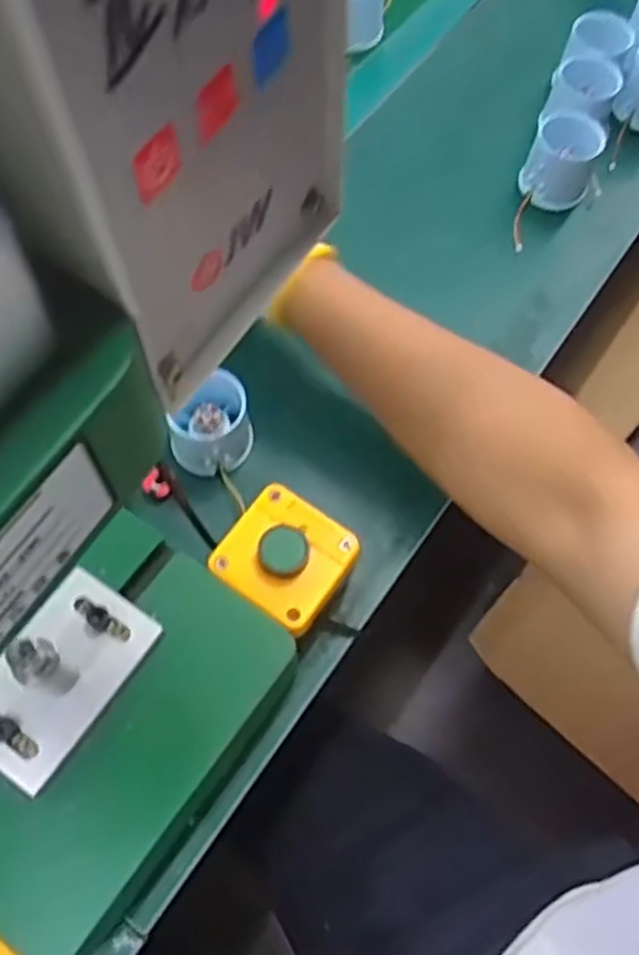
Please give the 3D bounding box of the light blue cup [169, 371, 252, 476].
[{"bbox_3d":[-0.072,-0.031,0.514,0.053,0.064,0.048,-11,66,-7],"label":"light blue cup"}]

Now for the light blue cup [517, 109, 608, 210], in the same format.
[{"bbox_3d":[0.194,-0.252,0.624,0.055,0.055,0.051,20,66,8],"label":"light blue cup"}]

